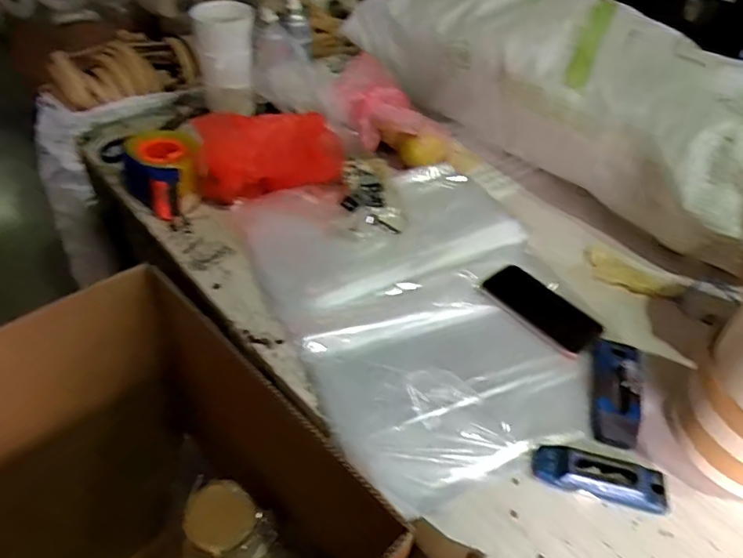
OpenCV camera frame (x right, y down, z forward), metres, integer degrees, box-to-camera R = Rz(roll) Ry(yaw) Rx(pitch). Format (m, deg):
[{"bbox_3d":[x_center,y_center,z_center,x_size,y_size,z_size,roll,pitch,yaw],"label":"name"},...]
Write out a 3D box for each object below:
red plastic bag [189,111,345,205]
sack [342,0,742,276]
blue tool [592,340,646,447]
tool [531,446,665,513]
[{"bbox_3d":[-0.165,-0.200,0.891,0.220,0.141,0.065,-13,46,-17],"label":"red plastic bag"},{"bbox_3d":[0.355,-0.352,0.997,0.339,0.234,0.806,-29,52,-30],"label":"sack"},{"bbox_3d":[0.295,0.131,0.662,0.053,0.022,0.146,15,45,12],"label":"blue tool"},{"bbox_3d":[0.244,0.210,0.583,0.135,0.026,0.045,11,44,8],"label":"tool"}]

